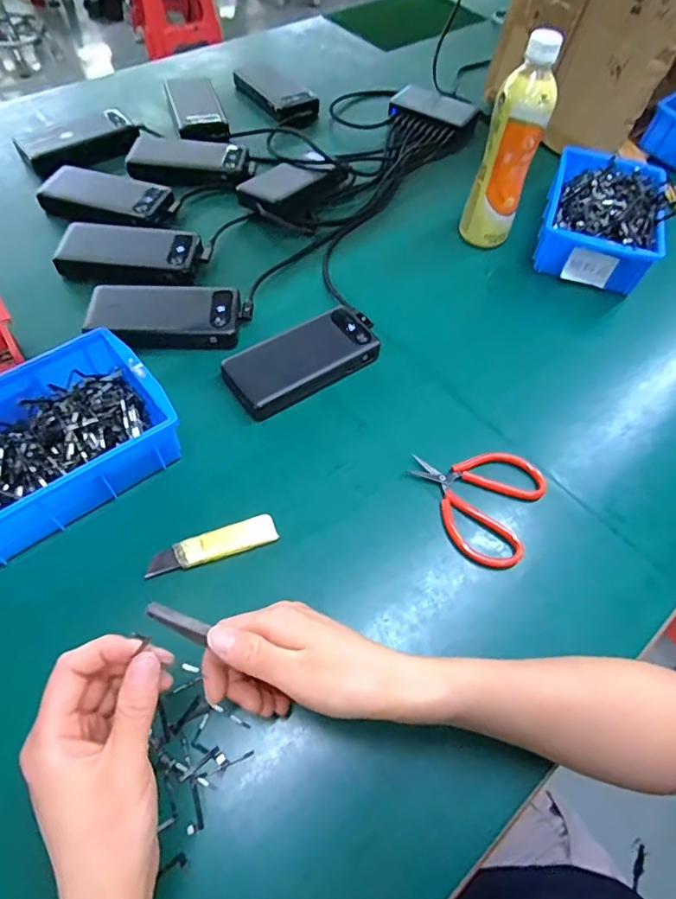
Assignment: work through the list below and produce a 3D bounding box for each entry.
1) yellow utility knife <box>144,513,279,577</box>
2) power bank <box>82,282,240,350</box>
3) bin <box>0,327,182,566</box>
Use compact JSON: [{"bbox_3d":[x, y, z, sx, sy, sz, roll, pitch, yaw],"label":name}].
[{"bbox_3d":[-0.103,0.082,0.424,0.106,0.011,0.027,-19,60,-15],"label":"yellow utility knife"},{"bbox_3d":[-0.186,-0.143,0.545,0.157,0.022,0.075,3,57,-2],"label":"power bank"},{"bbox_3d":[-0.253,-0.006,0.439,0.203,0.064,0.143,-34,65,-23],"label":"bin"}]

